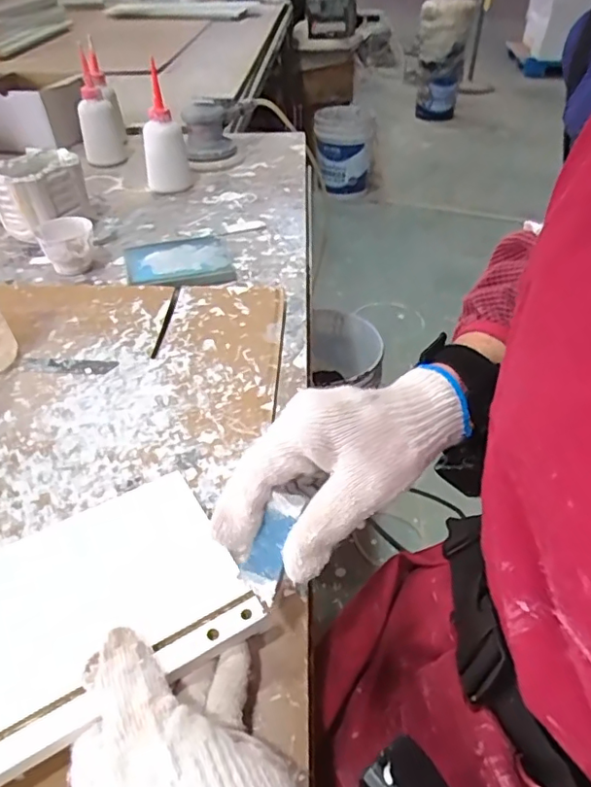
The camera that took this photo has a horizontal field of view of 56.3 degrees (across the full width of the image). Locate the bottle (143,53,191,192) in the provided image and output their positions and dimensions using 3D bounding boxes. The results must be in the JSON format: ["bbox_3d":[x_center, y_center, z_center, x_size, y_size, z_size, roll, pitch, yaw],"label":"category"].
[{"bbox_3d":[-0.191,-0.373,0.809,0.068,0.142,0.054,-6,42,-8],"label":"bottle"}]

